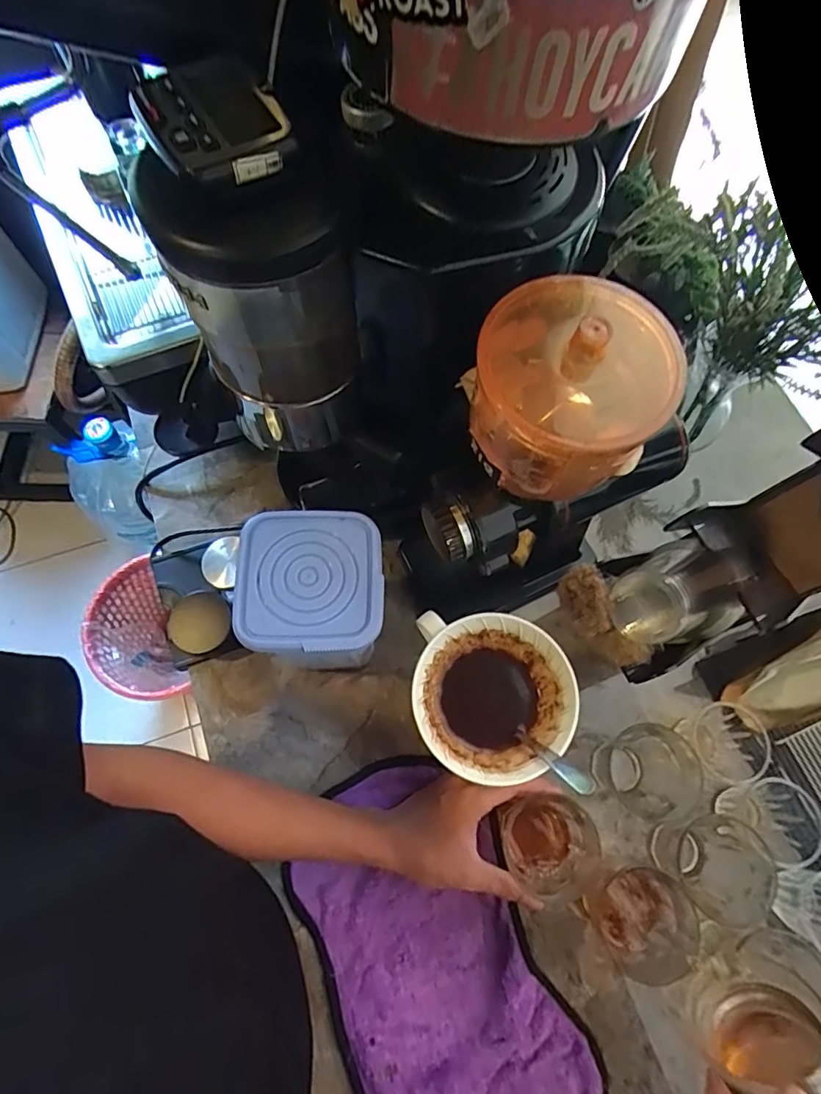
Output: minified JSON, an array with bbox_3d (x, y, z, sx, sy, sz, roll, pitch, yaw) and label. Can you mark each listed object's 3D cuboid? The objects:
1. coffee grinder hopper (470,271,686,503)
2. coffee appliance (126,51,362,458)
[{"bbox_3d":[0.086,-0.085,0.291,0.086,0.094,0.101,-40,76,-15],"label":"coffee grinder hopper"},{"bbox_3d":[-0.091,-0.159,0.341,0.099,0.228,0.083,-16,71,-8],"label":"coffee appliance"}]

